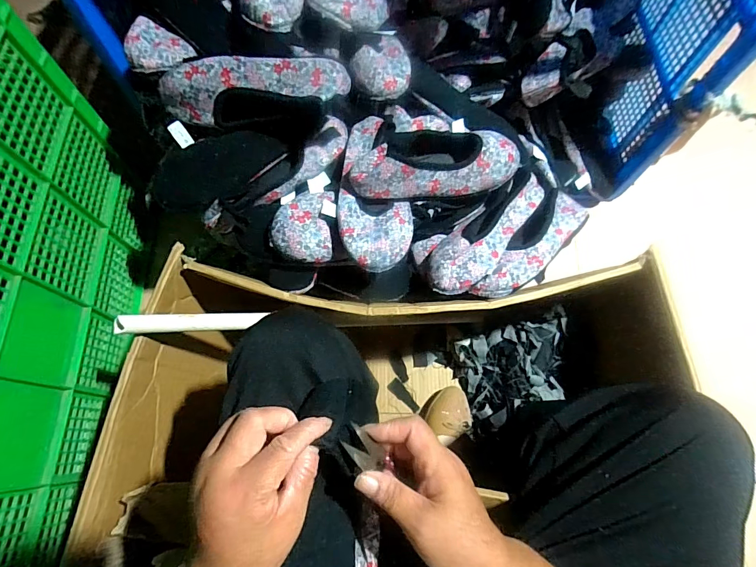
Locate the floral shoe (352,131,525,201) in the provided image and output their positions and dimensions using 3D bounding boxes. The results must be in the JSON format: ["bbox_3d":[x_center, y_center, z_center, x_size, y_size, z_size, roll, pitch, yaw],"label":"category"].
[{"bbox_3d":[0.082,-0.188,0.574,0.251,0.081,0.103,-11,69,-5],"label":"floral shoe"}]

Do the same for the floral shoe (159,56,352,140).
[{"bbox_3d":[-0.168,-0.259,0.562,0.252,0.091,0.063,4,69,1],"label":"floral shoe"}]

